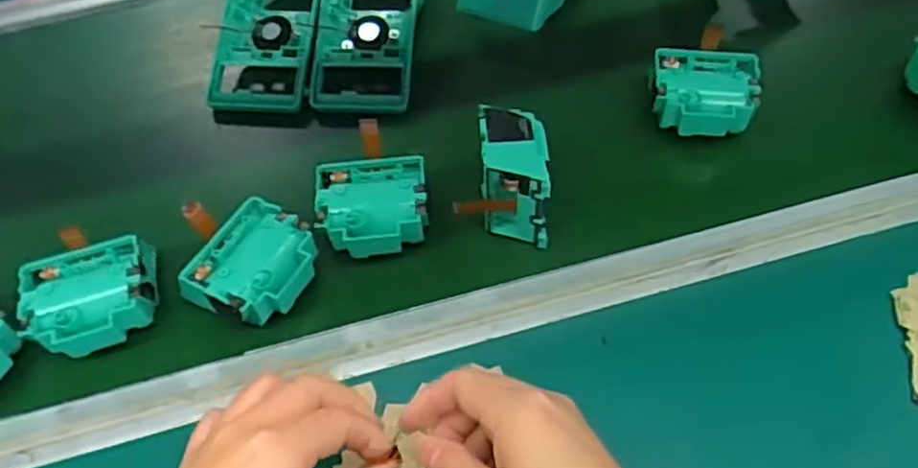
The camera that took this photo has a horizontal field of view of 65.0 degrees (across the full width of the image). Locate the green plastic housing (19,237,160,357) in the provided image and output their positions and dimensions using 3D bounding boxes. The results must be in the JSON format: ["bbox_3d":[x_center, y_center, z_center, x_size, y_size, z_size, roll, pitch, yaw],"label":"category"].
[{"bbox_3d":[-0.234,0.046,0.468,0.078,0.039,0.064,-15,55,-8],"label":"green plastic housing"}]

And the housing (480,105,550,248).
[{"bbox_3d":[0.037,-0.037,0.483,0.041,0.073,0.066,-1,54,2],"label":"housing"}]

